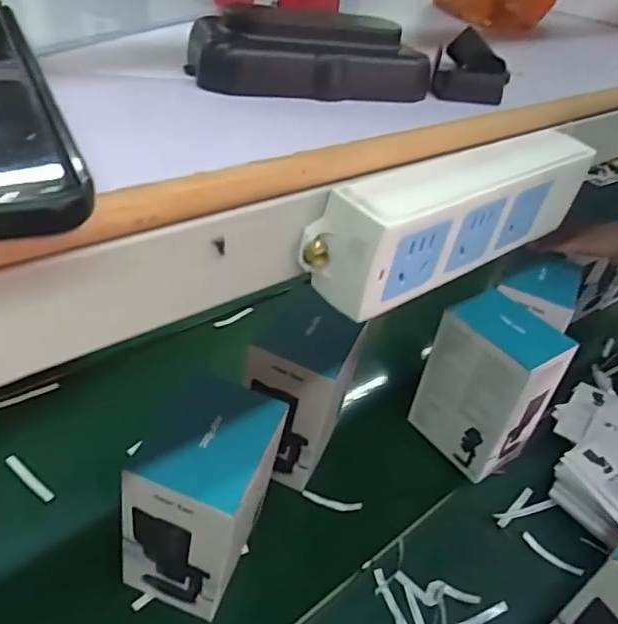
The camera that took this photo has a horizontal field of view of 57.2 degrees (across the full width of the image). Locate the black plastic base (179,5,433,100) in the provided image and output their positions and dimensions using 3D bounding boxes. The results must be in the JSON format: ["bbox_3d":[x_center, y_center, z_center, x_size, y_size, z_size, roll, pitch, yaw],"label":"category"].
[{"bbox_3d":[0.003,-0.112,0.246,0.108,0.031,0.021,-4,36,-17],"label":"black plastic base"}]

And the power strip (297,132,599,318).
[{"bbox_3d":[0.073,-0.046,0.266,0.172,0.051,0.029,-21,44,-35],"label":"power strip"}]

